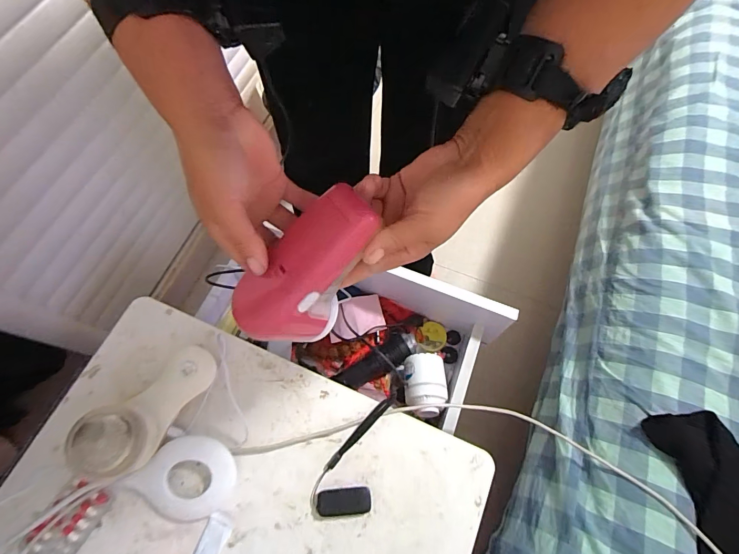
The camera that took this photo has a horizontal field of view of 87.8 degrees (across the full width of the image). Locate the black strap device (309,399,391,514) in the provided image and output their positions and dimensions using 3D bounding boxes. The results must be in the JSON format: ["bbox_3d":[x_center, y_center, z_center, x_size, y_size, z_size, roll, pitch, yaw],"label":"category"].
[{"bbox_3d":[-0.016,0.190,0.411,0.058,0.008,0.124,18,69,7],"label":"black strap device"}]

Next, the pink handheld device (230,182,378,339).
[{"bbox_3d":[-0.045,-0.005,0.286,0.062,0.051,0.125,41,107,15],"label":"pink handheld device"}]

